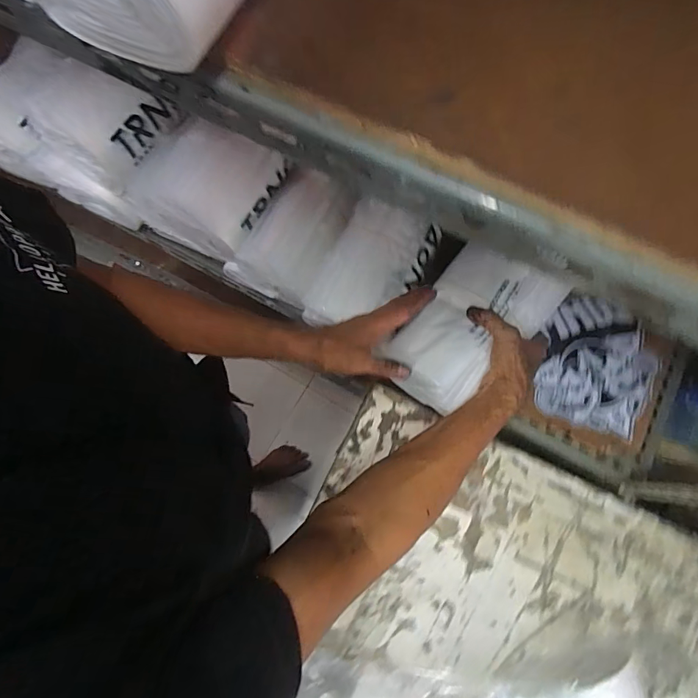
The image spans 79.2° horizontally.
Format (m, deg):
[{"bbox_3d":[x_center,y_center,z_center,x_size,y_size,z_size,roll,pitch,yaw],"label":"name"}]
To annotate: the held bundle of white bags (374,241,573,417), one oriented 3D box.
[{"bbox_3d":[0.156,-0.035,0.537,0.139,0.055,0.230,38,76,13],"label":"held bundle of white bags"}]

